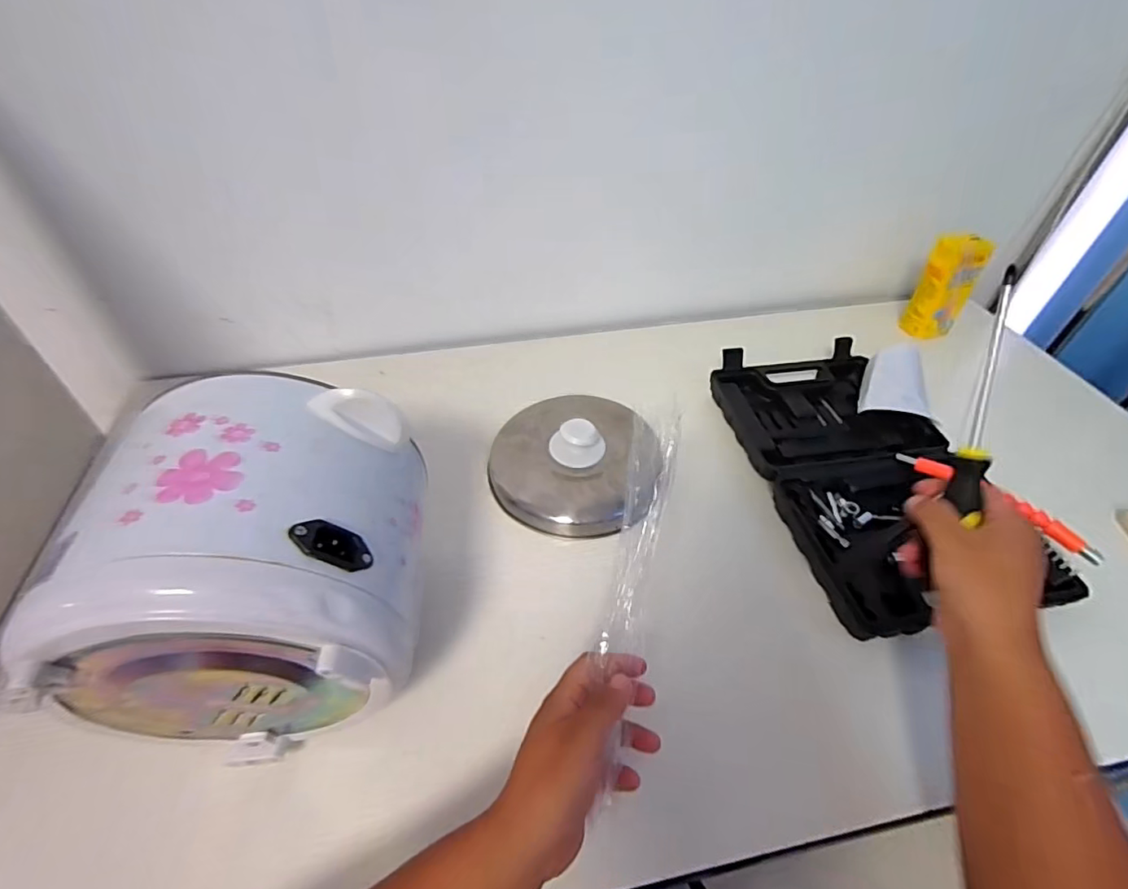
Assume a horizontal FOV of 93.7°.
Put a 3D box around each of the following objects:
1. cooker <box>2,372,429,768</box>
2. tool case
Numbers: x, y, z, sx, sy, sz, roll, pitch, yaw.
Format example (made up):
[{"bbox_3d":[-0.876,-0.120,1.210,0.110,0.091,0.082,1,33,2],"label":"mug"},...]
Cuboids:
[{"bbox_3d":[-0.184,0.089,0.351,0.167,0.200,0.178,-5,46,-6],"label":"cooker"},{"bbox_3d":[0.302,0.020,0.550,0.210,0.039,0.347,-6,46,-8],"label":"tool case"}]

